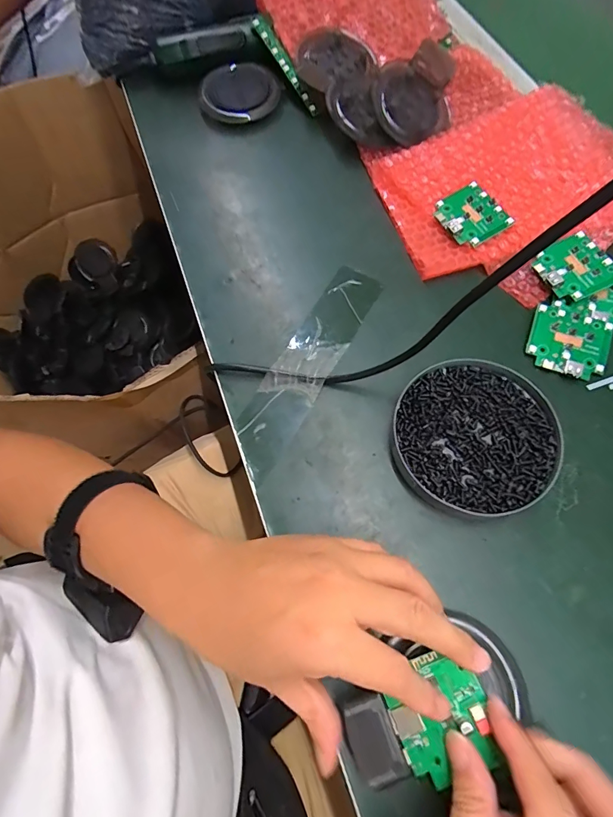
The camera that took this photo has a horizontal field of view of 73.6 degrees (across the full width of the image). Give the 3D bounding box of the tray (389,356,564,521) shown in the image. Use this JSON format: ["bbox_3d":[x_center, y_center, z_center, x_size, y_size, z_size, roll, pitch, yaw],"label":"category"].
[{"bbox_3d":[0.121,0.019,0.296,0.117,0.020,0.108,-1,68,2],"label":"tray"}]

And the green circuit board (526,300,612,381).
[{"bbox_3d":[0.211,-0.056,0.329,0.059,0.011,0.062,19,70,10],"label":"green circuit board"}]

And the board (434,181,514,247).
[{"bbox_3d":[0.148,-0.174,0.369,0.050,0.008,0.059,-29,70,-9],"label":"board"}]

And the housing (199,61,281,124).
[{"bbox_3d":[-0.075,-0.351,0.458,0.087,0.021,0.087,-1,68,2],"label":"housing"}]

